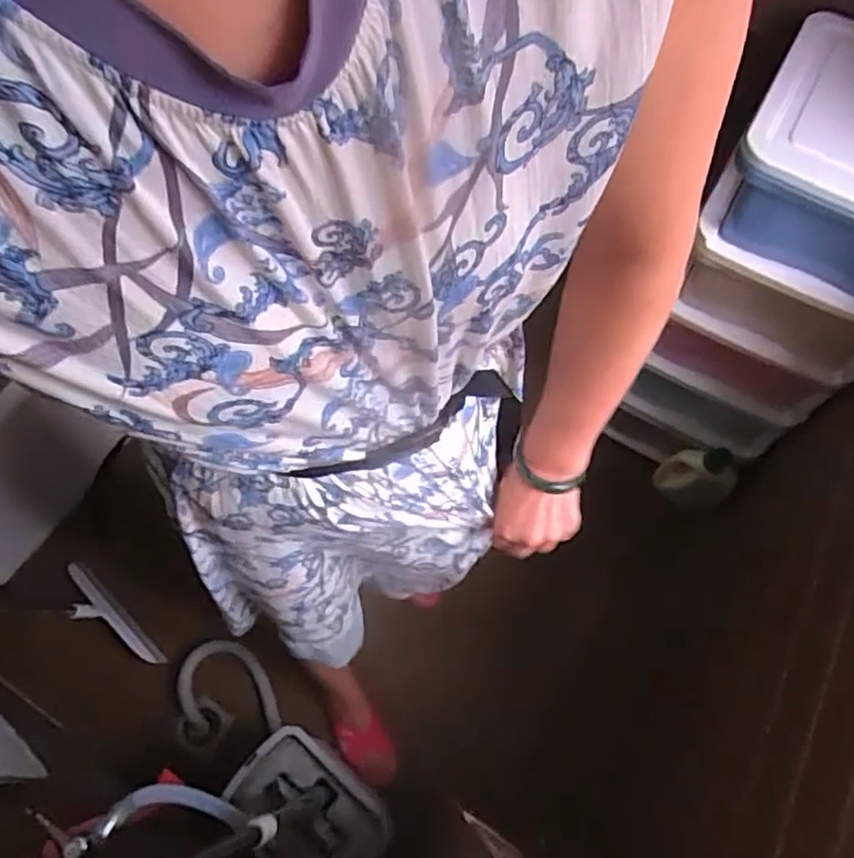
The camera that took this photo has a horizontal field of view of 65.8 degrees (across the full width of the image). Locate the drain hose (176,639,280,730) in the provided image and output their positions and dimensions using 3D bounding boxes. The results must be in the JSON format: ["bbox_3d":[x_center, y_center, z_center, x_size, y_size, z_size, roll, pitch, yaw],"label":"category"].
[{"bbox_3d":[-0.388,0.505,1.310,0.203,0.024,0.166,4,54,-6],"label":"drain hose"}]

